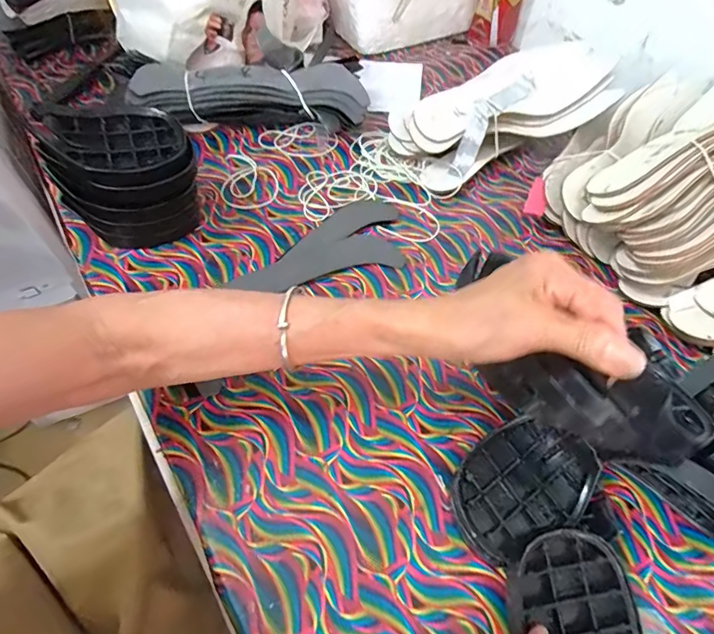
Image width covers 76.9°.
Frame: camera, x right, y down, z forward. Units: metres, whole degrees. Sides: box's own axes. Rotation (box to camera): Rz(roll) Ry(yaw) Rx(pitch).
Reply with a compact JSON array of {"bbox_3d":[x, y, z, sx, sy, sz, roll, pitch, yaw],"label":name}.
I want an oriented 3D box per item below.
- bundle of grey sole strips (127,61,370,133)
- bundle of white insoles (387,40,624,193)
[{"bbox_3d":[-0.132,-0.281,0.584,0.288,0.068,0.087,-9,58,-10],"label":"bundle of grey sole strips"},{"bbox_3d":[0.190,-0.270,0.581,0.289,0.069,0.132,-26,61,-4],"label":"bundle of white insoles"}]

